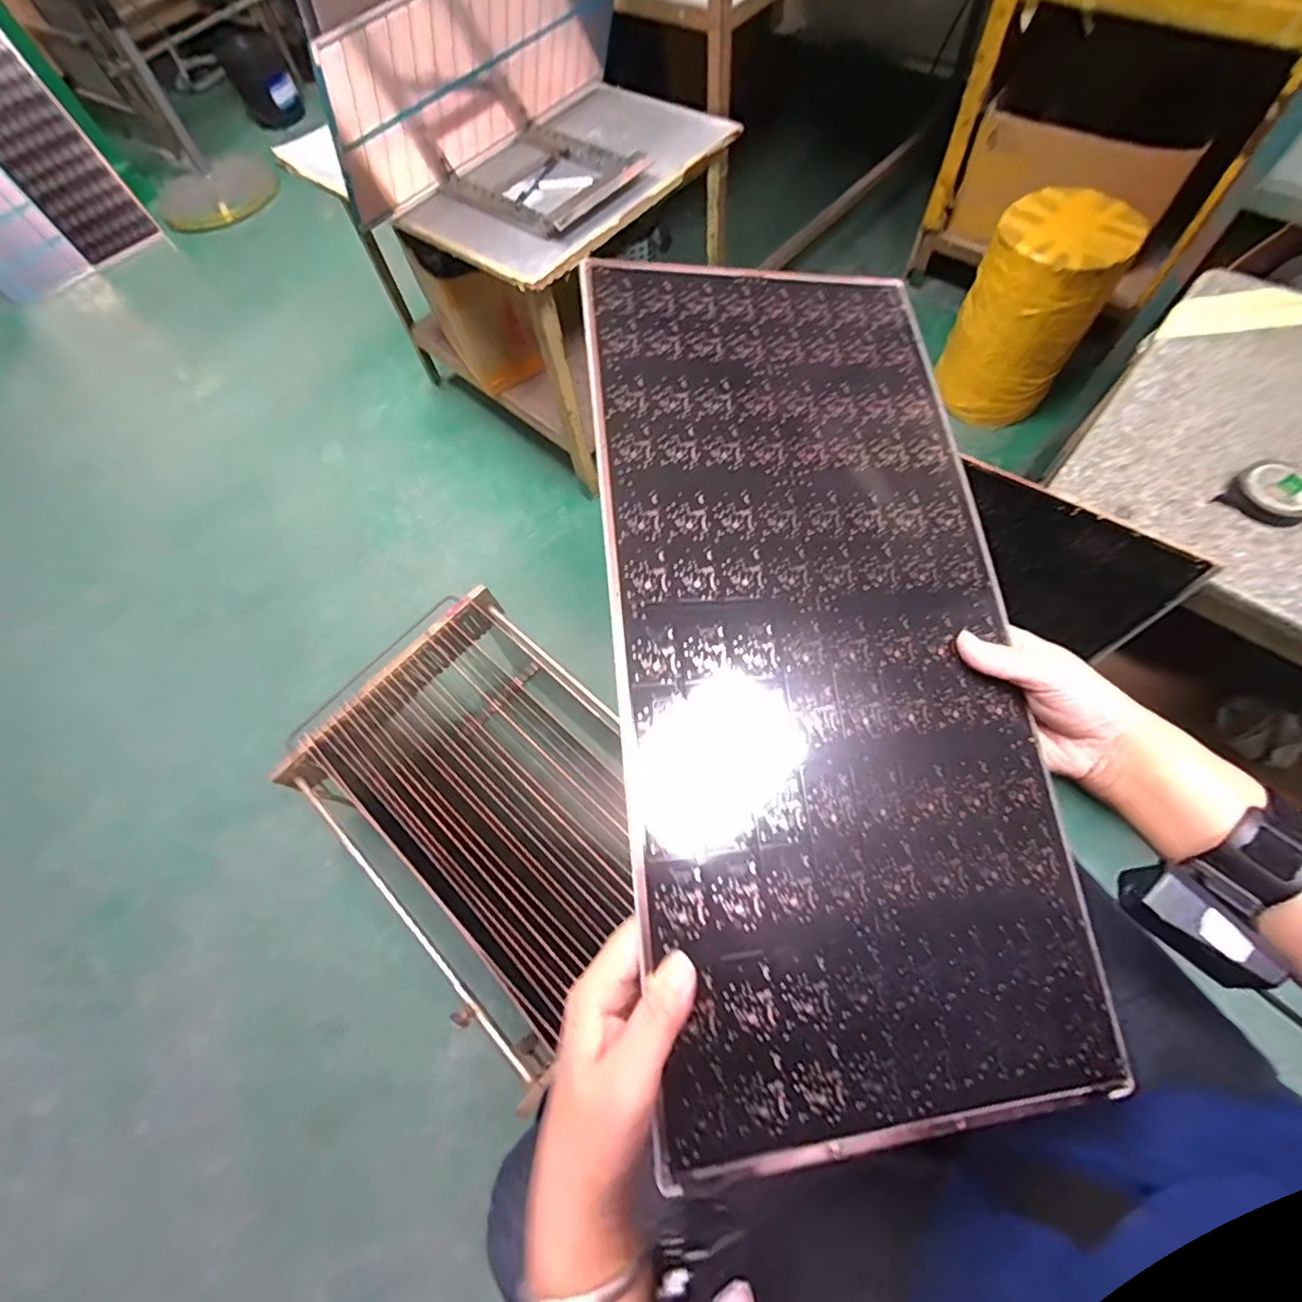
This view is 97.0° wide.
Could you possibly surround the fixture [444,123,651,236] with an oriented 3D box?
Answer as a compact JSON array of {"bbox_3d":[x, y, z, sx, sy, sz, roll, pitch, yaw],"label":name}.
[{"bbox_3d":[-0.162,-0.702,0.855,0.257,0.034,0.190,33,72,21],"label":"fixture"}]

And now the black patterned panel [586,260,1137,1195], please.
[{"bbox_3d":[0.103,-0.020,0.344,0.243,0.007,0.520,-3,74,-10],"label":"black patterned panel"}]

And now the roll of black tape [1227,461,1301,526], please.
[{"bbox_3d":[0.576,-0.149,0.533,0.062,0.019,0.066,-2,65,4],"label":"roll of black tape"}]

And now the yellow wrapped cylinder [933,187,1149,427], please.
[{"bbox_3d":[0.730,-0.658,1.139,0.228,0.349,0.191,26,70,16],"label":"yellow wrapped cylinder"}]

